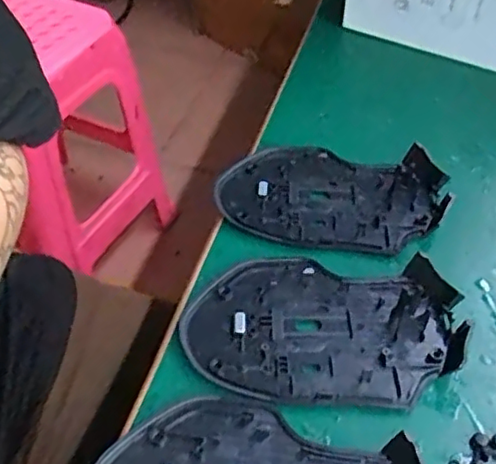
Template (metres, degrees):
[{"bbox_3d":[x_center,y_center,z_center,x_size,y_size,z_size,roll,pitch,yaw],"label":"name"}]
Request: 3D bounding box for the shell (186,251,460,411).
[{"bbox_3d":[0.032,0.038,0.262,0.113,0.010,0.070,6,47,4],"label":"shell"}]

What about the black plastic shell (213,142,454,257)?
[{"bbox_3d":[0.042,-0.021,0.318,0.114,0.011,0.069,9,47,7],"label":"black plastic shell"}]

